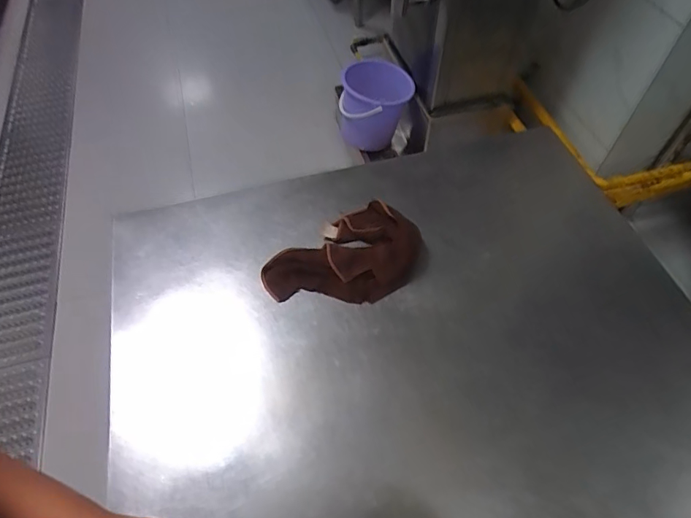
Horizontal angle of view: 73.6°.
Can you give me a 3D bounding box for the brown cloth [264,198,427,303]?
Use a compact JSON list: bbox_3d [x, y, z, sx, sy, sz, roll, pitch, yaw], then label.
[{"bbox_3d":[-0.002,-0.003,0.669,0.230,0.050,0.143,-23,59,-15],"label":"brown cloth"}]

